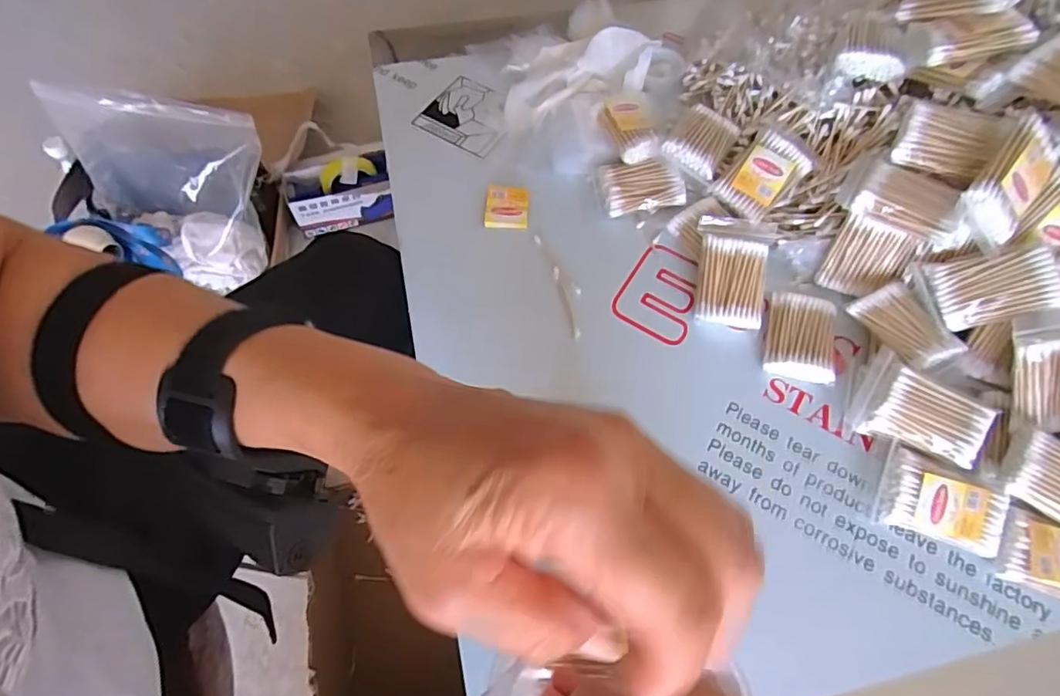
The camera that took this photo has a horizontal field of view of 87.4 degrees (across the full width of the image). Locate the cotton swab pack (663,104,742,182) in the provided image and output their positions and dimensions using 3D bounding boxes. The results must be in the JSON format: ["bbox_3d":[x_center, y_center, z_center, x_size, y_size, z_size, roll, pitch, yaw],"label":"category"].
[{"bbox_3d":[0.160,-0.194,0.518,0.050,0.021,0.073,30,66,12],"label":"cotton swab pack"}]

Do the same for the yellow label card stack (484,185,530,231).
[{"bbox_3d":[-0.022,-0.136,0.536,0.041,0.012,0.041,5,63,0],"label":"yellow label card stack"}]

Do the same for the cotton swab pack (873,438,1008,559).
[{"bbox_3d":[0.300,0.113,0.406,0.079,0.017,0.056,19,91,13],"label":"cotton swab pack"}]

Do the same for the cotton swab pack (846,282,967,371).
[{"bbox_3d":[0.306,-0.017,0.454,0.046,0.022,0.077,-30,68,-17],"label":"cotton swab pack"}]

